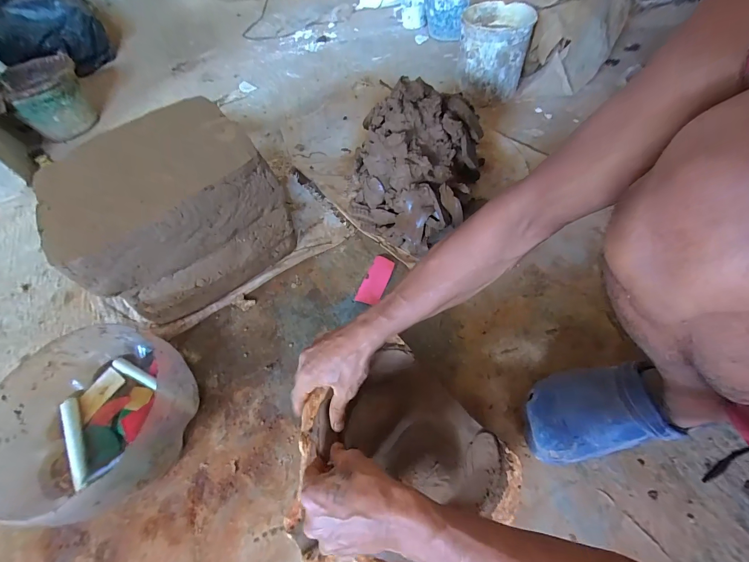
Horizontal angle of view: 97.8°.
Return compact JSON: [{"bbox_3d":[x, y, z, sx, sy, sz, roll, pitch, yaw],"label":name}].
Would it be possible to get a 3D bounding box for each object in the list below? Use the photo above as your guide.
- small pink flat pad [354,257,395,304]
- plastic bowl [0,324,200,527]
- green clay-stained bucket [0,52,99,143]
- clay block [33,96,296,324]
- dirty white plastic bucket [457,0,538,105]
[{"bbox_3d":[0.005,-0.004,0.627,0.045,0.013,0.108,17,59,16],"label":"small pink flat pad"},{"bbox_3d":[-0.388,0.196,0.474,0.237,0.120,0.221,-2,56,4],"label":"plastic bowl"},{"bbox_3d":[-1.015,-0.563,1.024,0.228,0.158,0.219,-25,57,-10],"label":"green clay-stained bucket"},{"bbox_3d":[-0.330,-0.105,0.578,0.307,0.258,0.232,-37,61,-18],"label":"clay block"},{"bbox_3d":[0.316,-0.608,0.875,0.169,0.166,0.170,-2,56,4],"label":"dirty white plastic bucket"}]

